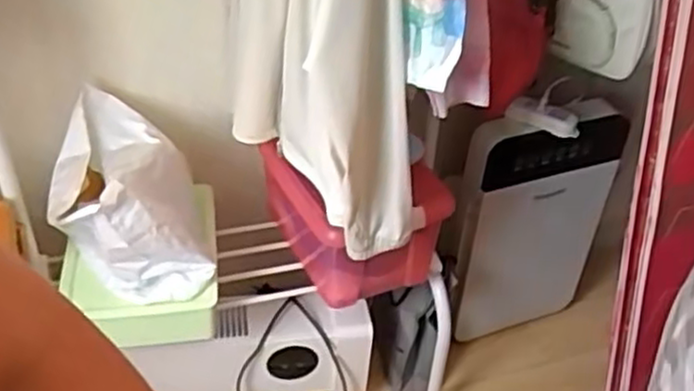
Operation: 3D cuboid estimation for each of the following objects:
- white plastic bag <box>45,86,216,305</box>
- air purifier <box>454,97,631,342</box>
[{"bbox_3d":[-0.344,-0.013,1.161,0.212,0.203,0.316,-11,42,-16],"label":"white plastic bag"},{"bbox_3d":[0.388,0.069,1.579,0.354,0.551,0.118,-16,44,-22],"label":"air purifier"}]

